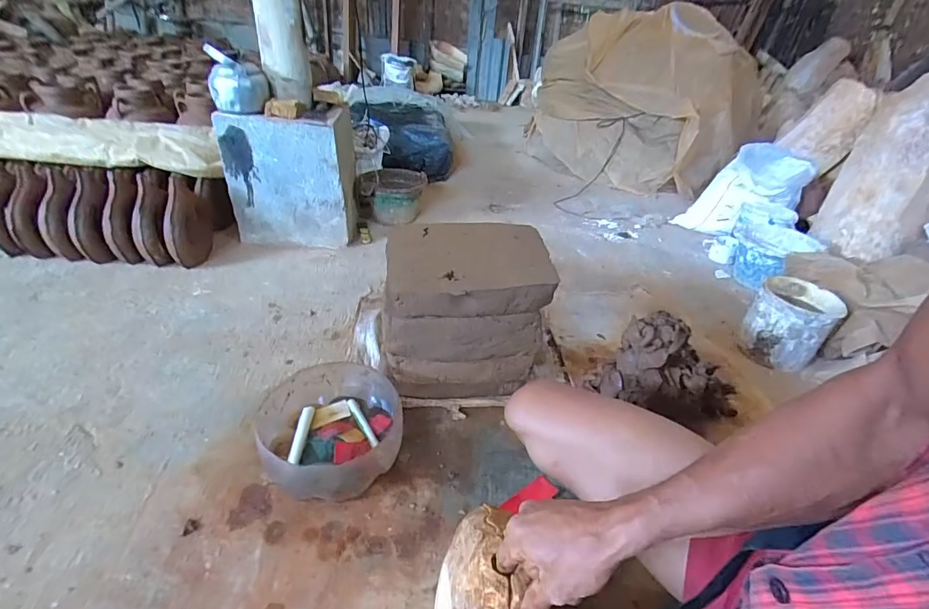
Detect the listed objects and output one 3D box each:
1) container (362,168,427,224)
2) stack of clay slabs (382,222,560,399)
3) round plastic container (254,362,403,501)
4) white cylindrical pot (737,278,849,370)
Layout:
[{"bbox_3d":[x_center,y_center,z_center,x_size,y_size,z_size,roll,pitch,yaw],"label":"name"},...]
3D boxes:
[{"bbox_3d":[-0.280,-0.424,1.711,0.259,0.157,0.227,-3,35,-12],"label":"container"},{"bbox_3d":[-0.005,0.028,0.916,0.309,0.318,0.237,0,35,-8],"label":"stack of clay slabs"},{"bbox_3d":[-0.231,0.229,0.781,0.236,0.126,0.242,4,34,-3],"label":"round plastic container"},{"bbox_3d":[0.828,0.049,1.107,0.177,0.170,0.167,30,41,31],"label":"white cylindrical pot"}]

